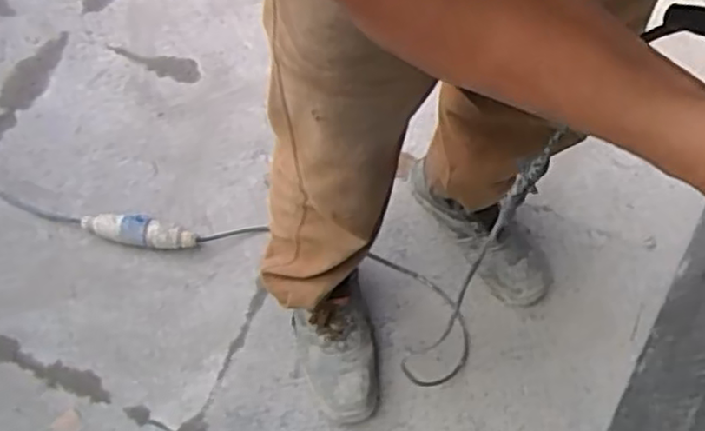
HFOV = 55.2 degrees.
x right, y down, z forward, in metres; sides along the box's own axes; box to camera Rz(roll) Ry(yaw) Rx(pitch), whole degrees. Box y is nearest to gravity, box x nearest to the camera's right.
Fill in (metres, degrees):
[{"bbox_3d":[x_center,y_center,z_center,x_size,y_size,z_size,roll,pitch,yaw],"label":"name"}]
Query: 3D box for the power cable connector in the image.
[{"bbox_3d":[-0.369,0.029,1.166,0.198,0.051,0.053,14,67,4],"label":"power cable connector"}]

